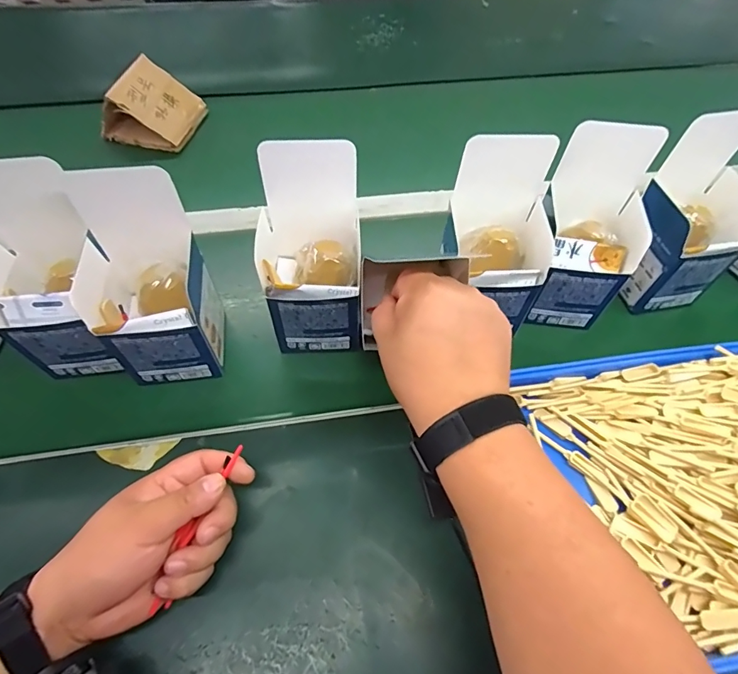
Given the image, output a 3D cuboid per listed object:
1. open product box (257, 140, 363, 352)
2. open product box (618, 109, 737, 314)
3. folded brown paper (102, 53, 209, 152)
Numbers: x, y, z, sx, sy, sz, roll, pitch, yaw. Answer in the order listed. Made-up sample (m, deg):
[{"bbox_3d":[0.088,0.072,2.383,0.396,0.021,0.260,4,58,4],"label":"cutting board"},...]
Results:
[{"bbox_3d":[-0.051,-0.072,0.409,0.093,0.170,0.095,-5,58,-3],"label":"open product box"},{"bbox_3d":[0.324,-0.114,0.448,0.095,0.170,0.088,-10,58,-6],"label":"open product box"},{"bbox_3d":[-0.306,-0.324,0.629,0.106,0.088,0.113,11,59,7],"label":"folded brown paper"}]

